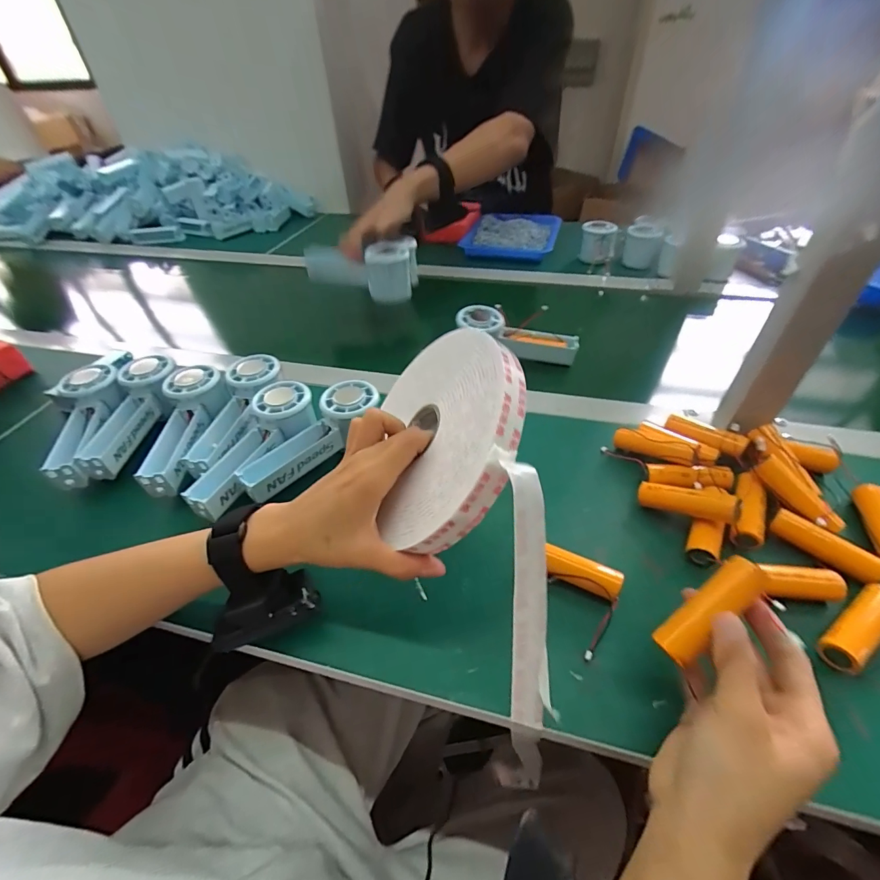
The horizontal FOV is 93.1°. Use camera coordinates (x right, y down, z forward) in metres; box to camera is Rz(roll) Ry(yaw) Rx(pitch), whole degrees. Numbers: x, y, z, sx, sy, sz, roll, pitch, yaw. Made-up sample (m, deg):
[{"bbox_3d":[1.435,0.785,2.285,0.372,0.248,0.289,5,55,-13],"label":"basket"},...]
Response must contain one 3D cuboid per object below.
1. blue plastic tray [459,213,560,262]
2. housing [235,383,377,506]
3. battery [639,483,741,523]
[{"bbox_3d":[0.149,-0.416,0.851,0.170,0.031,0.223,11,46,14],"label":"blue plastic tray"},{"bbox_3d":[-0.123,-0.004,0.401,0.042,0.039,0.149,33,55,31],"label":"housing"},{"bbox_3d":[0.203,0.051,0.343,0.072,0.020,0.016,8,41,43],"label":"battery"}]

